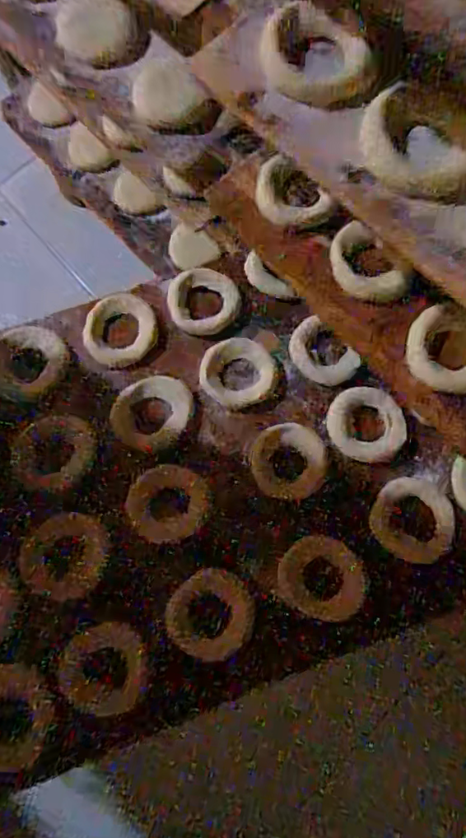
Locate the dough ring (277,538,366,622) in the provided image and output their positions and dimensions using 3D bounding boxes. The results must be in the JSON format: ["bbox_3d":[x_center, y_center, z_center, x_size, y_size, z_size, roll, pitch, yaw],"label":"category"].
[{"bbox_3d":[0.082,0.147,0.541,0.077,0.017,0.071,0,73,1],"label":"dough ring"}]

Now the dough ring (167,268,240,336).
[{"bbox_3d":[-0.033,-0.129,0.631,0.073,0.014,0.073,0,73,1],"label":"dough ring"}]

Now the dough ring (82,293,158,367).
[{"bbox_3d":[-0.121,-0.095,0.622,0.072,0.010,0.080,32,76,10],"label":"dough ring"}]

